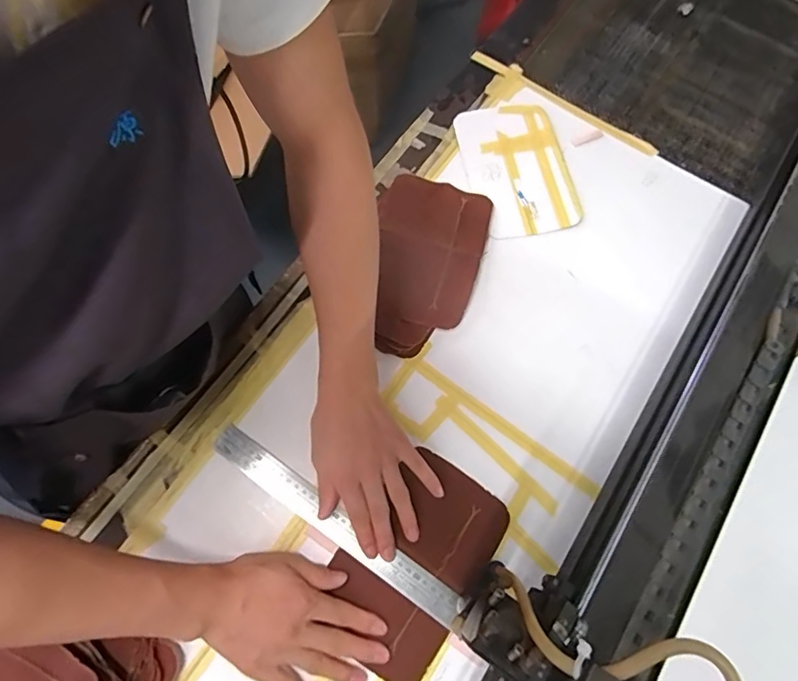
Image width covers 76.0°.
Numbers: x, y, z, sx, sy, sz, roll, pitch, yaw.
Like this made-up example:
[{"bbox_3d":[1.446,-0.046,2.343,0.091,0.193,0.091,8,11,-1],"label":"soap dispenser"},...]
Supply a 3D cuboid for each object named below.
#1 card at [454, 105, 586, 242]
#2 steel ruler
[{"bbox_3d":[0.156,-0.228,0.678,0.130,0.006,0.195,-14,74,-5],"label":"card"},{"bbox_3d":[-0.067,0.184,0.516,0.293,0.009,0.032,34,80,9],"label":"steel ruler"}]

